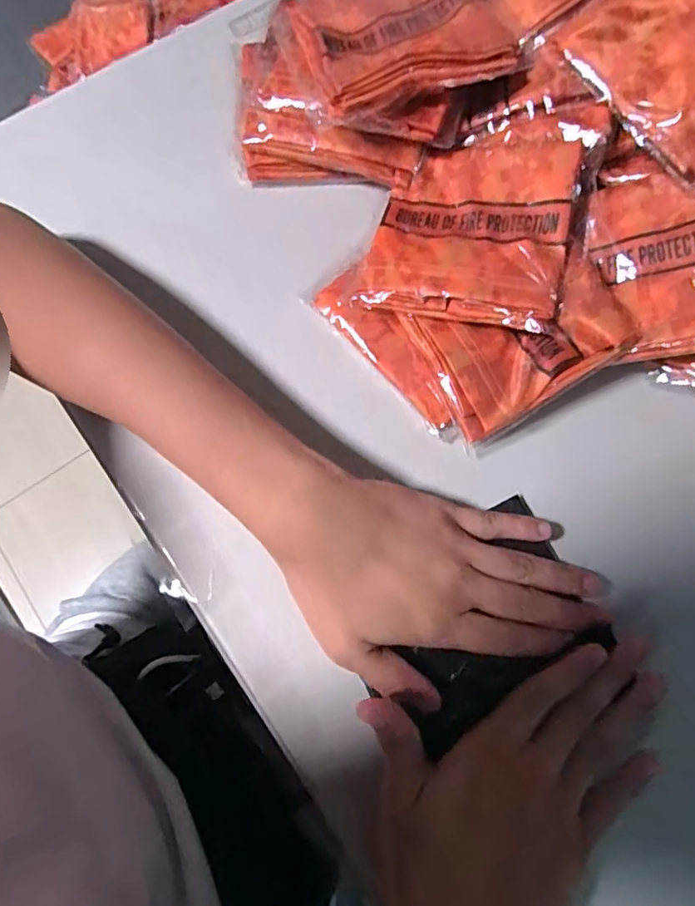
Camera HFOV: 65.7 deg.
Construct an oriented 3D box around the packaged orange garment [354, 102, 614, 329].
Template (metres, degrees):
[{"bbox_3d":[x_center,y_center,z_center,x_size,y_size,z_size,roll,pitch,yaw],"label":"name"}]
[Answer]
[{"bbox_3d":[0.085,-0.151,0.342,0.121,0.018,0.142,15,80,18],"label":"packaged orange garment"}]

